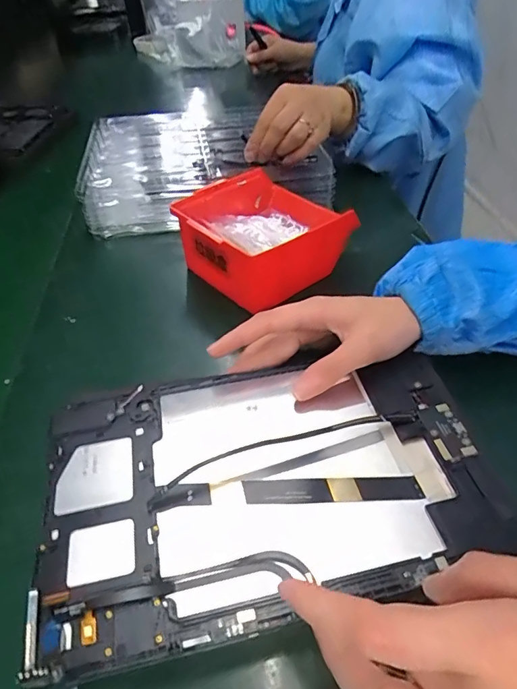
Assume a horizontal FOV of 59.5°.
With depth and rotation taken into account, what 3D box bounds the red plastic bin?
[{"bbox_3d":[0.007,-0.106,0.449,0.141,0.069,0.132,-34,53,-30],"label":"red plastic bin"}]

